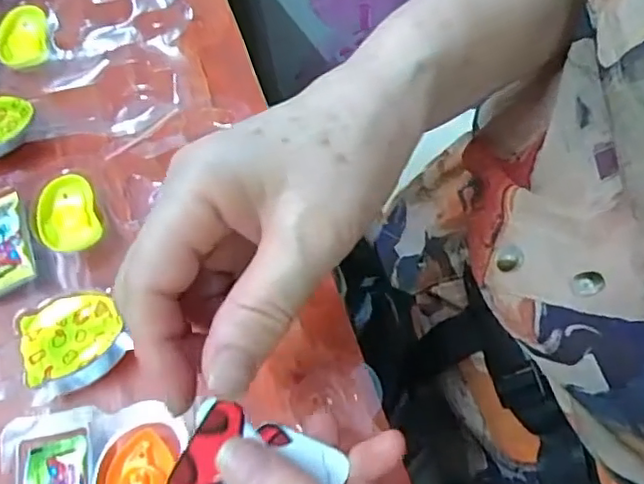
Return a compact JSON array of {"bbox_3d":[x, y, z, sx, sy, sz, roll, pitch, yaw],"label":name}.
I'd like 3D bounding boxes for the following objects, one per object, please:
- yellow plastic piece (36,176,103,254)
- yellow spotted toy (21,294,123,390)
[{"bbox_3d":[-0.142,-0.016,0.326,0.032,0.008,0.042,-19,67,-6],"label":"yellow plastic piece"},{"bbox_3d":[-0.125,0.045,0.290,0.049,0.004,0.041,-23,57,-4],"label":"yellow spotted toy"}]

